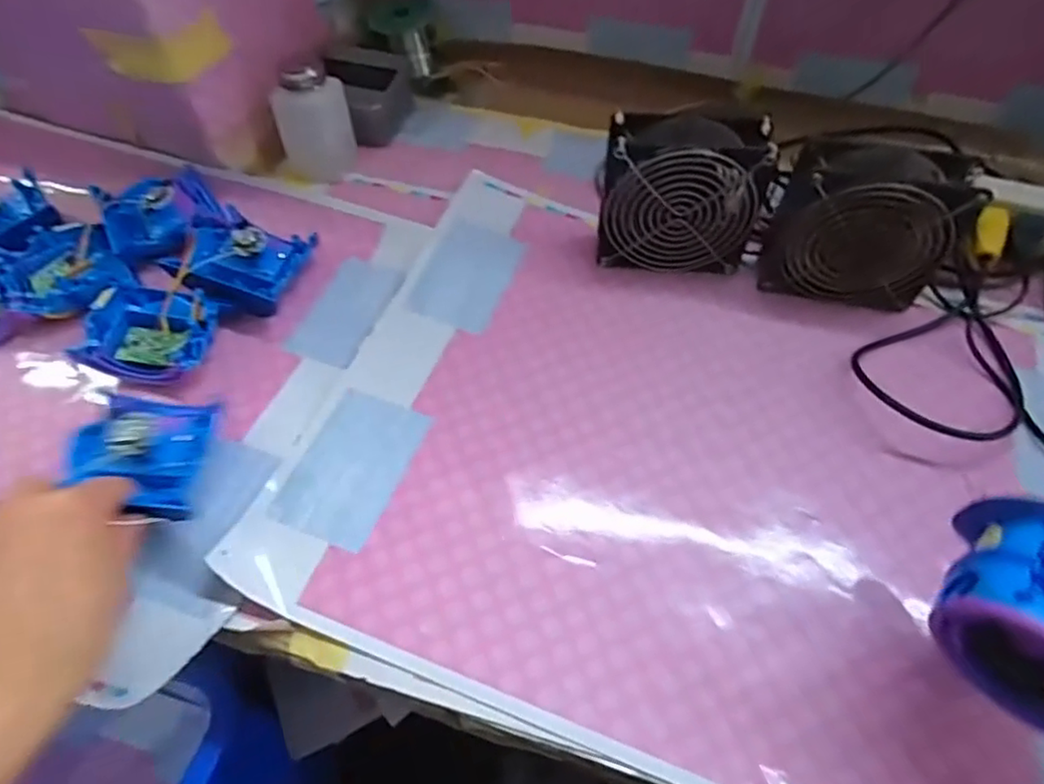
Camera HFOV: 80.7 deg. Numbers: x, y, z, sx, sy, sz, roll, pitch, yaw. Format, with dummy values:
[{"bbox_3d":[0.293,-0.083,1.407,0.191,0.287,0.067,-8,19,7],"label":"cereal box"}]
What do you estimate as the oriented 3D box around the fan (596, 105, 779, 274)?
[{"bbox_3d":[0.124,-0.155,0.488,0.125,0.120,0.043,3,56,2],"label":"fan"}]

